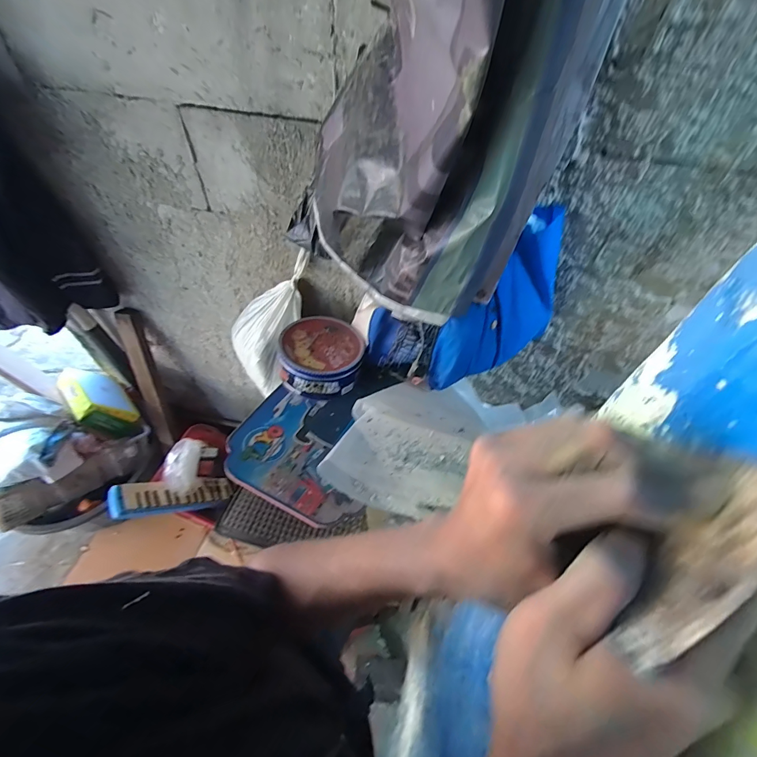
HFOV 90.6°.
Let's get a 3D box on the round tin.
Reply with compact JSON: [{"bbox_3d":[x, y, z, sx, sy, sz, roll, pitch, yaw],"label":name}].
[{"bbox_3d":[-0.123,-0.055,0.845,0.180,0.087,0.192,1,52,-1],"label":"round tin"}]

